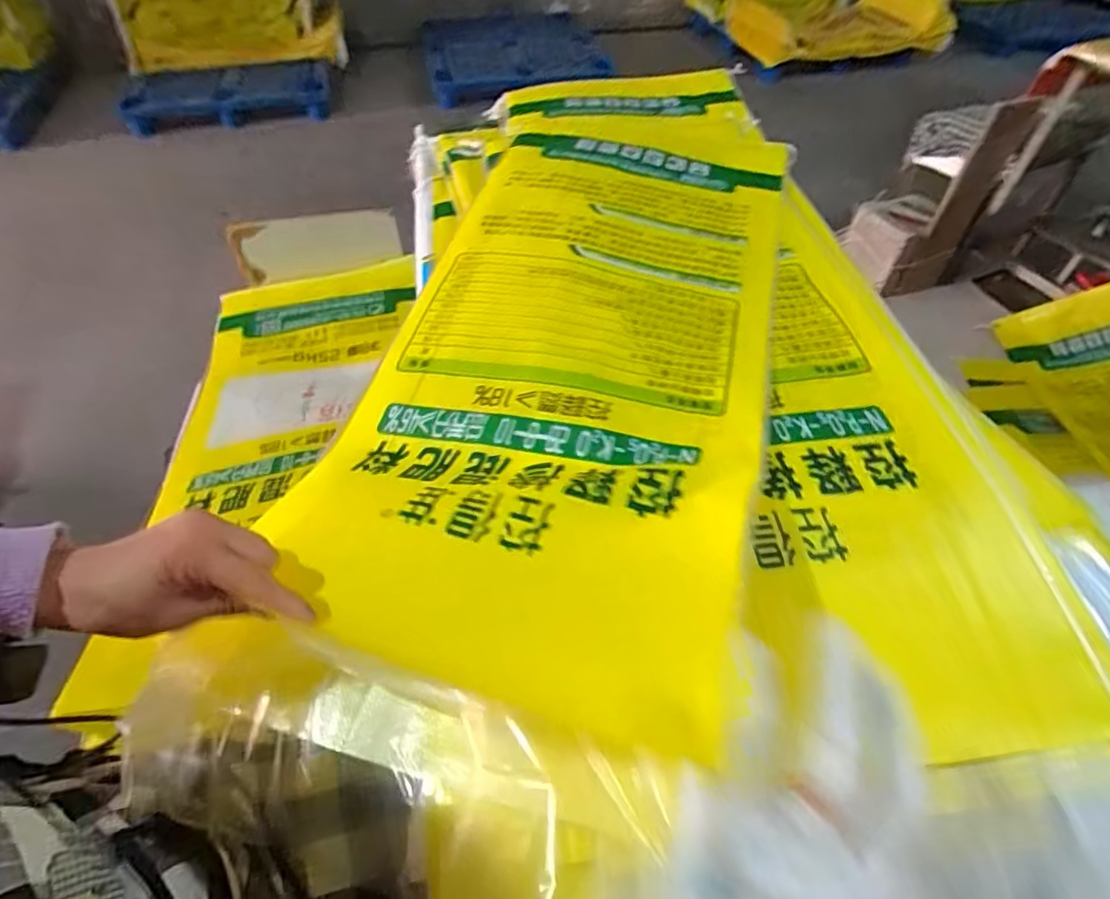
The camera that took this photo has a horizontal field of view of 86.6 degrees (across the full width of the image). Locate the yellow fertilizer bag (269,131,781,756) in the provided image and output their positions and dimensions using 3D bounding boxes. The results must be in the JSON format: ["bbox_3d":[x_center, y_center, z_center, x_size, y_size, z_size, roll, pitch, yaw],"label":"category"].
[{"bbox_3d":[0.024,-0.127,0.606,0.366,0.058,0.764,12,50,12],"label":"yellow fertilizer bag"}]

